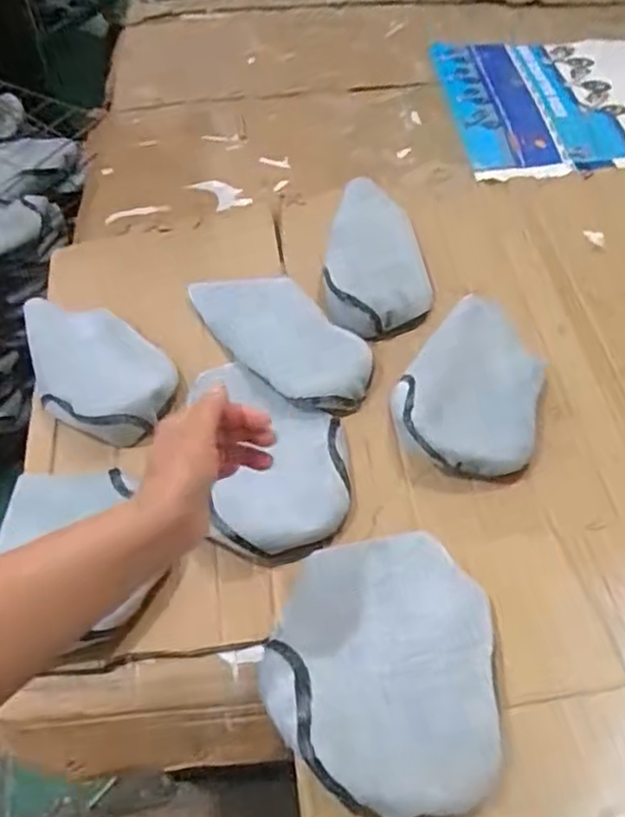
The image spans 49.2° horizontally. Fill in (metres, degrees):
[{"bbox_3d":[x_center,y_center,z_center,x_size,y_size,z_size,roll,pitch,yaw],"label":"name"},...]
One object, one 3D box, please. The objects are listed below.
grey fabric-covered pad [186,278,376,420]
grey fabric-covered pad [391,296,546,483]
[{"bbox_3d":[-0.040,-0.103,0.921,0.141,0.054,0.296,-34,60,-21],"label":"grey fabric-covered pad"},{"bbox_3d":[0.198,-0.036,0.854,0.171,0.037,0.259,13,56,10],"label":"grey fabric-covered pad"}]

